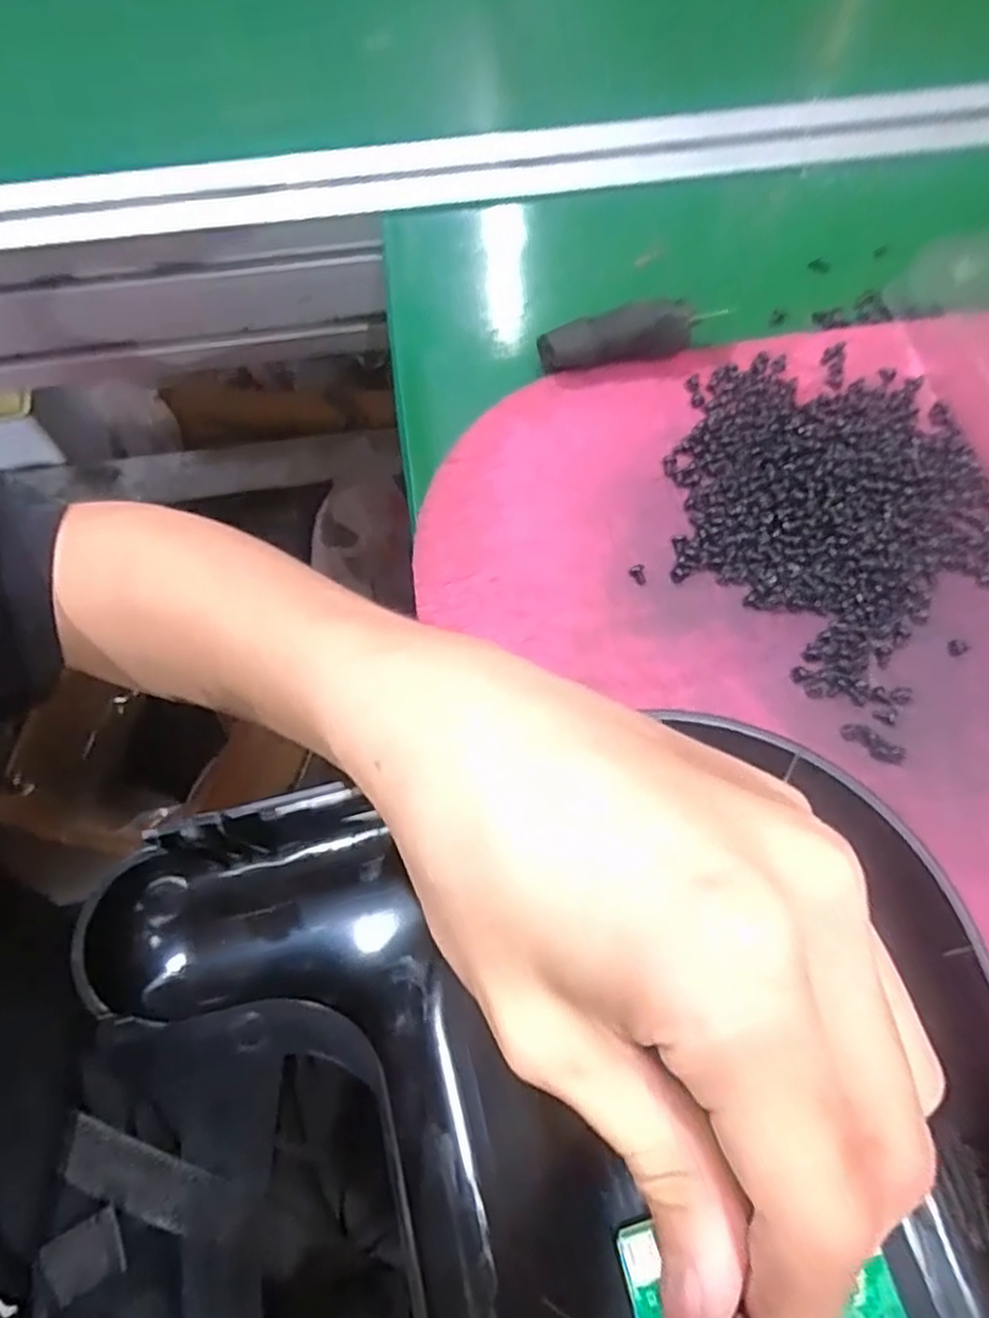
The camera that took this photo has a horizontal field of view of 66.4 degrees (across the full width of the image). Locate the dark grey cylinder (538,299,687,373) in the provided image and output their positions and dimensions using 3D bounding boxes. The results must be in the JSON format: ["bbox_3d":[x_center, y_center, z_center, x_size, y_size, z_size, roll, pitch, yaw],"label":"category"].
[{"bbox_3d":[0.043,-0.118,0.275,0.053,0.018,0.014,-7,68,12],"label":"dark grey cylinder"}]

